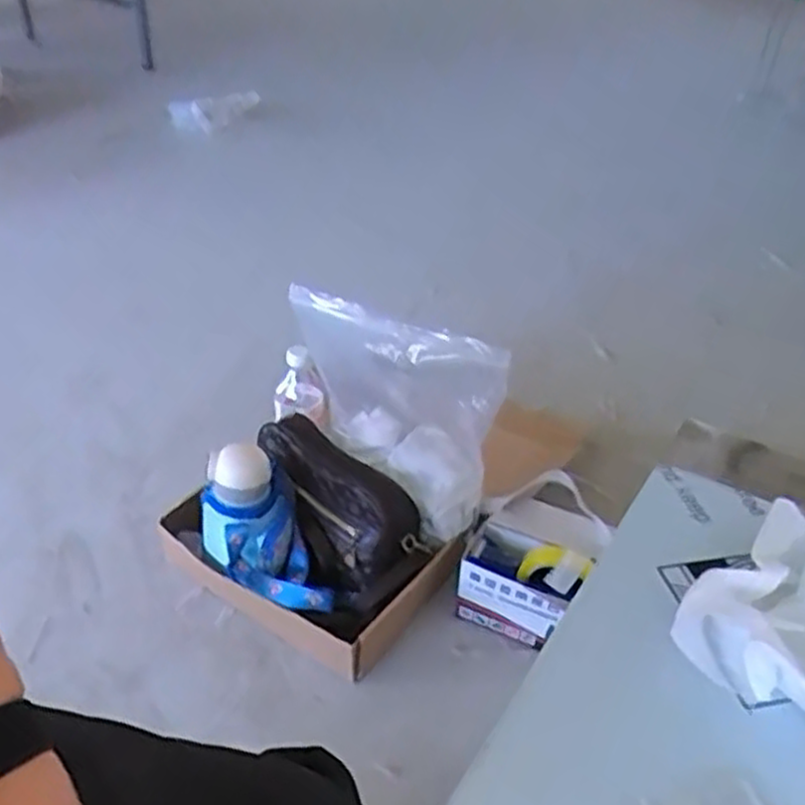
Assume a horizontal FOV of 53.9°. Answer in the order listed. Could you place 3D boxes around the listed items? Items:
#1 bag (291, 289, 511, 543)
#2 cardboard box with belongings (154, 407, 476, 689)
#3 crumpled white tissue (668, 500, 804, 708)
[{"bbox_3d":[-0.017,0.013,0.999,0.297,0.278,0.082,24,41,28],"label":"bag"},{"bbox_3d":[-0.119,0.161,0.987,0.317,0.190,0.208,23,41,27],"label":"cardboard box with belongings"},{"bbox_3d":[0.218,0.114,0.399,0.119,0.034,0.119,-27,44,-34],"label":"crumpled white tissue"}]

